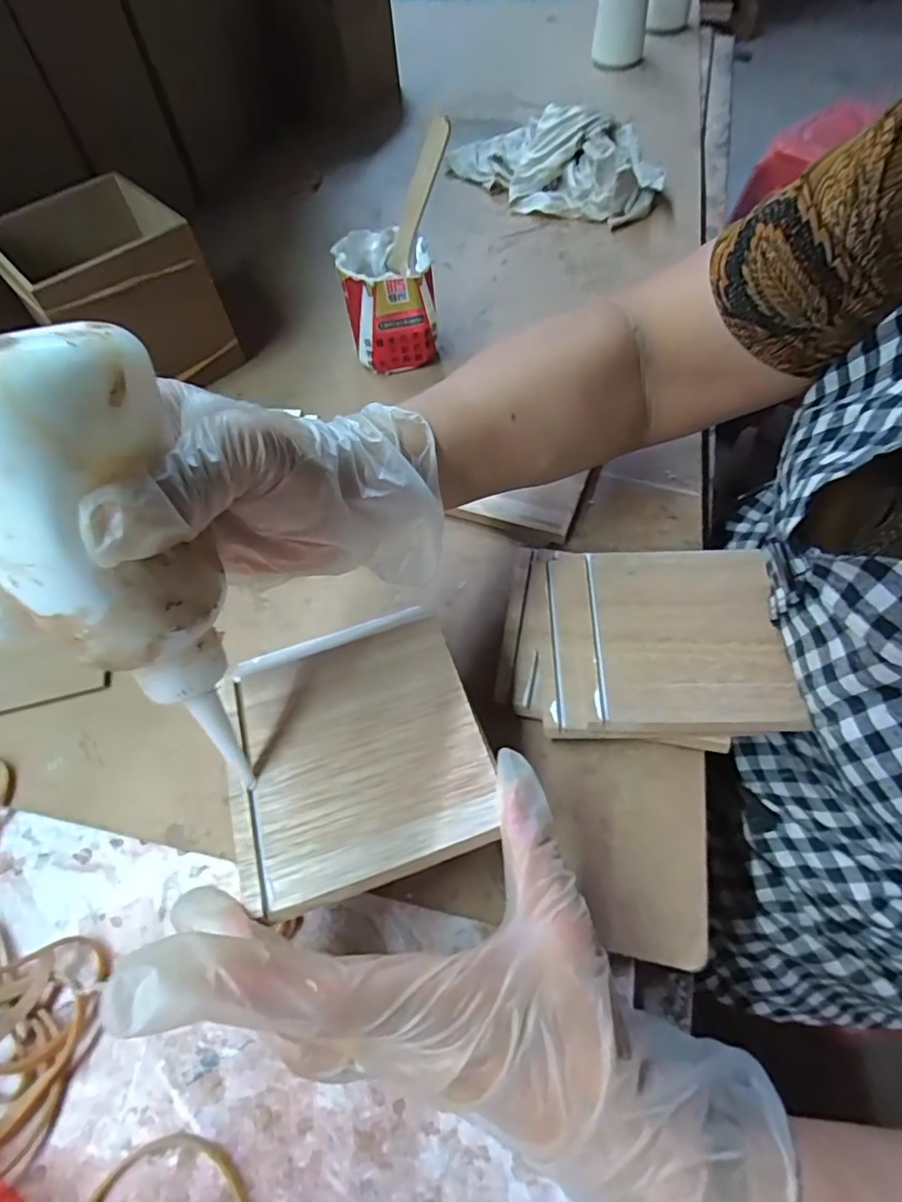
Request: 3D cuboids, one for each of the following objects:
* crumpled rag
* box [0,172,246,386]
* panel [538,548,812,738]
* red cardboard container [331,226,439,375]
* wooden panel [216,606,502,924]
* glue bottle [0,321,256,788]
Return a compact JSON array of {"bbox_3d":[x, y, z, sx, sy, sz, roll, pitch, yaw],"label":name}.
[{"bbox_3d":[0.104,-0.440,0.564,0.216,0.064,0.110,39,68,22],"label":"crumpled rag"},{"bbox_3d":[-0.249,-0.223,0.424,0.109,0.108,0.113,-40,66,-20],"label":"box"},{"bbox_3d":[0.112,0.018,0.306,0.124,0.008,0.108,-2,59,6],"label":"panel"},{"bbox_3d":[-0.047,-0.229,0.439,0.070,0.080,0.068,-11,59,-5],"label":"red cardboard container"},{"bbox_3d":[-0.042,0.062,0.248,0.107,0.004,0.112,-17,59,-9],"label":"wooden panel"},{"bbox_3d":[-0.097,-0.002,0.178,0.047,0.152,0.038,-14,39,-7],"label":"glue bottle"}]

